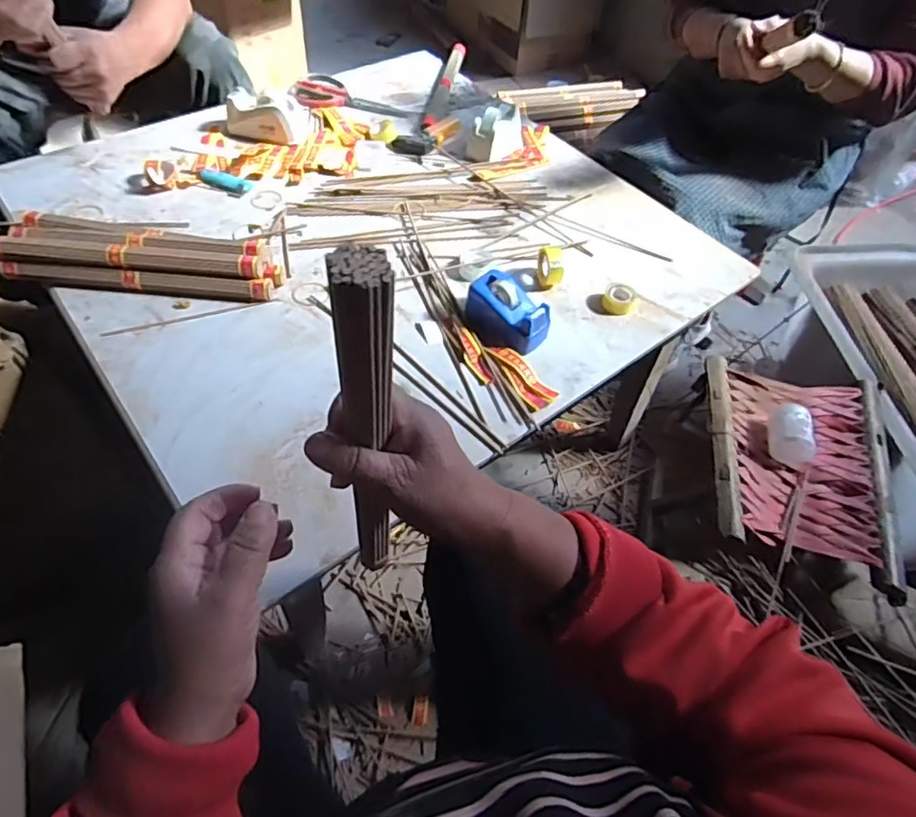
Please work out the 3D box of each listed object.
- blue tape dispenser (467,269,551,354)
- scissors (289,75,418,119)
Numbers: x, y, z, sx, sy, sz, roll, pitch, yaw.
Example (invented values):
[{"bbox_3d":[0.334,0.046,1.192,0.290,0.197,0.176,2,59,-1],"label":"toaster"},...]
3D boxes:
[{"bbox_3d":[0.059,-0.114,0.688,0.063,0.050,0.101,-37,65,-27],"label":"blue tape dispenser"},{"bbox_3d":[-0.176,-0.543,0.996,0.222,0.017,0.080,8,54,1],"label":"scissors"}]

